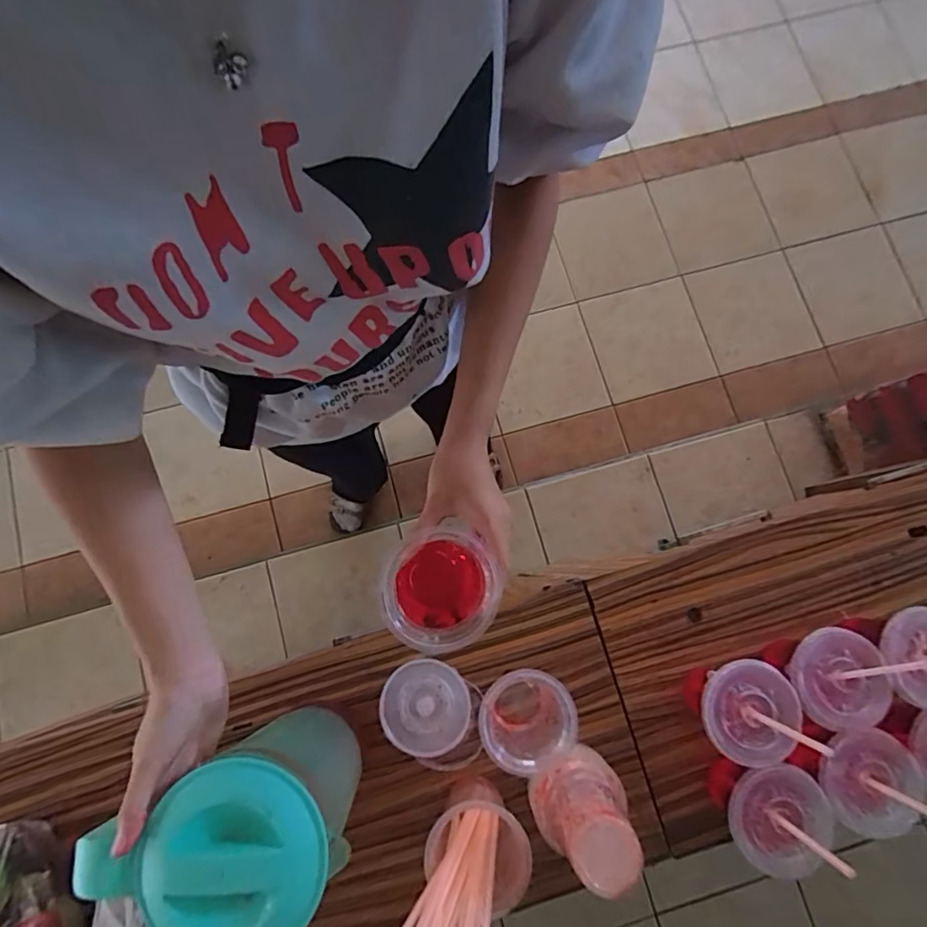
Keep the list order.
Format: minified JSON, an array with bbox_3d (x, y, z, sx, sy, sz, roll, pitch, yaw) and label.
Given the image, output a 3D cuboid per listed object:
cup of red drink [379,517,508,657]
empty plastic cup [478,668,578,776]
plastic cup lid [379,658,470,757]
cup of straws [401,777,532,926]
[{"bbox_3d":[-0.016,0.100,0.432,0.087,0.082,0.082,0,77,-1],"label":"cup of red drink"},{"bbox_3d":[0.058,0.245,0.539,0.086,0.107,0.081,0,79,-1],"label":"empty plastic cup"},{"bbox_3d":[-0.041,0.258,0.571,0.090,0.012,0.091,0,77,-1],"label":"plastic cup lid"},{"bbox_3d":[0.008,0.353,0.470,0.089,0.161,0.107,25,79,4],"label":"cup of straws"}]

